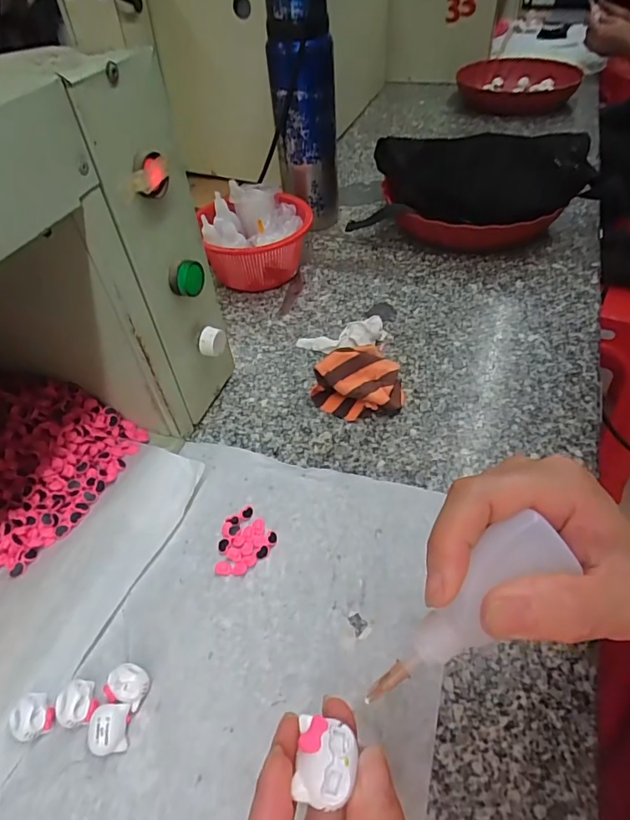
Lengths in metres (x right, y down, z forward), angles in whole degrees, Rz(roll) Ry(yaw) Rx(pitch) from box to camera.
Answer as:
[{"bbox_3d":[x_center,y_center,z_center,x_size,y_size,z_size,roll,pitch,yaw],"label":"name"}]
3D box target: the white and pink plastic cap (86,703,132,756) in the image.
[{"bbox_3d":[-0.125,0.193,0.299,0.022,0.021,0.025,-4,47,2],"label":"white and pink plastic cap"}]

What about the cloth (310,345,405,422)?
[{"bbox_3d":[0.041,-0.026,0.469,0.085,0.046,0.058,-9,48,-2],"label":"cloth"}]

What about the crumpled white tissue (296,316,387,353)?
[{"bbox_3d":[0.031,-0.079,0.533,0.093,0.023,0.038,-15,48,-8],"label":"crumpled white tissue"}]

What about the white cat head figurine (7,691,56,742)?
[{"bbox_3d":[-0.173,0.189,0.305,0.022,0.014,0.025,12,50,16],"label":"white cat head figurine"}]

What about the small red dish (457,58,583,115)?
[{"bbox_3d":[0.420,-0.676,1.028,0.233,0.040,0.258,4,48,9],"label":"small red dish"}]

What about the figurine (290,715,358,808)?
[{"bbox_3d":[0.003,0.120,0.169,0.020,0.007,0.023,8,49,12],"label":"figurine"}]

